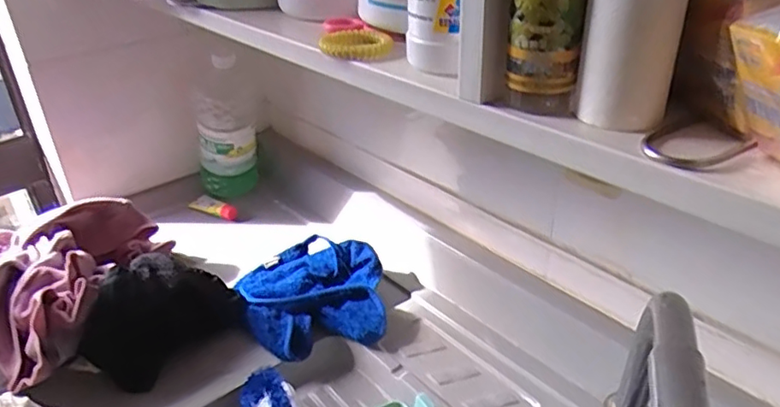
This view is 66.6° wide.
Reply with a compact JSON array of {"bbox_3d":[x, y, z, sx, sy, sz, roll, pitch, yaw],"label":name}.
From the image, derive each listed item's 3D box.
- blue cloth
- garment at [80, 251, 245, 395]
[{"bbox_3d":[-0.098,0.115,0.741,0.180,0.057,0.171,-8,31,-10],"label":"blue cloth"},{"bbox_3d":[-0.268,0.125,0.691,0.173,0.111,0.103,-28,39,-36],"label":"garment"}]

